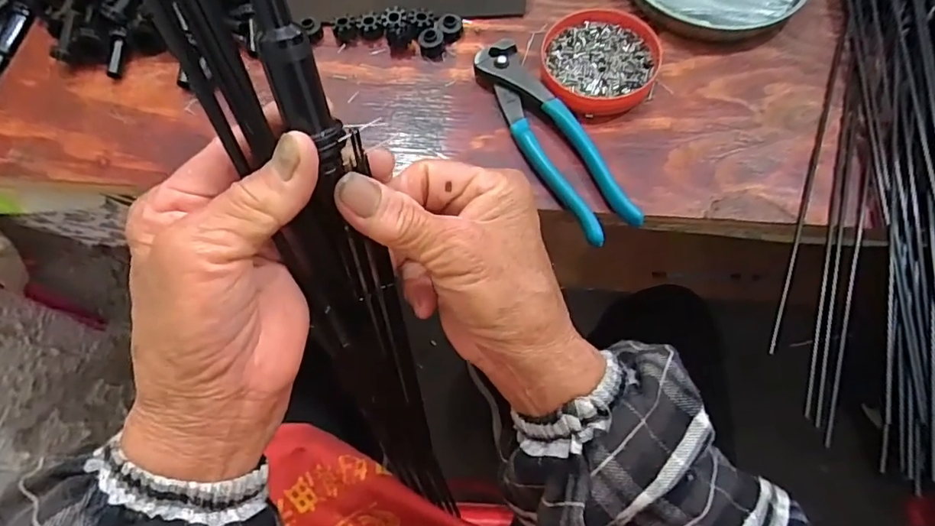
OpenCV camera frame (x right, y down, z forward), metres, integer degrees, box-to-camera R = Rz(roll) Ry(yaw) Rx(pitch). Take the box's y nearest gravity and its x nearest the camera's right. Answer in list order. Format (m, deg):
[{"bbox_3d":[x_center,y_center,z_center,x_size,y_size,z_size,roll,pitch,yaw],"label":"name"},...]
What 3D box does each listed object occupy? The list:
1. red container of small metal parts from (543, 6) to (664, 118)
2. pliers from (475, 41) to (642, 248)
[{"bbox_3d":[0.093,-0.144,0.368,0.077,0.016,0.084,-9,65,-1],"label":"red container of small metal parts"},{"bbox_3d":[0.052,-0.085,0.345,0.037,0.016,0.165,-25,66,-8],"label":"pliers"}]

